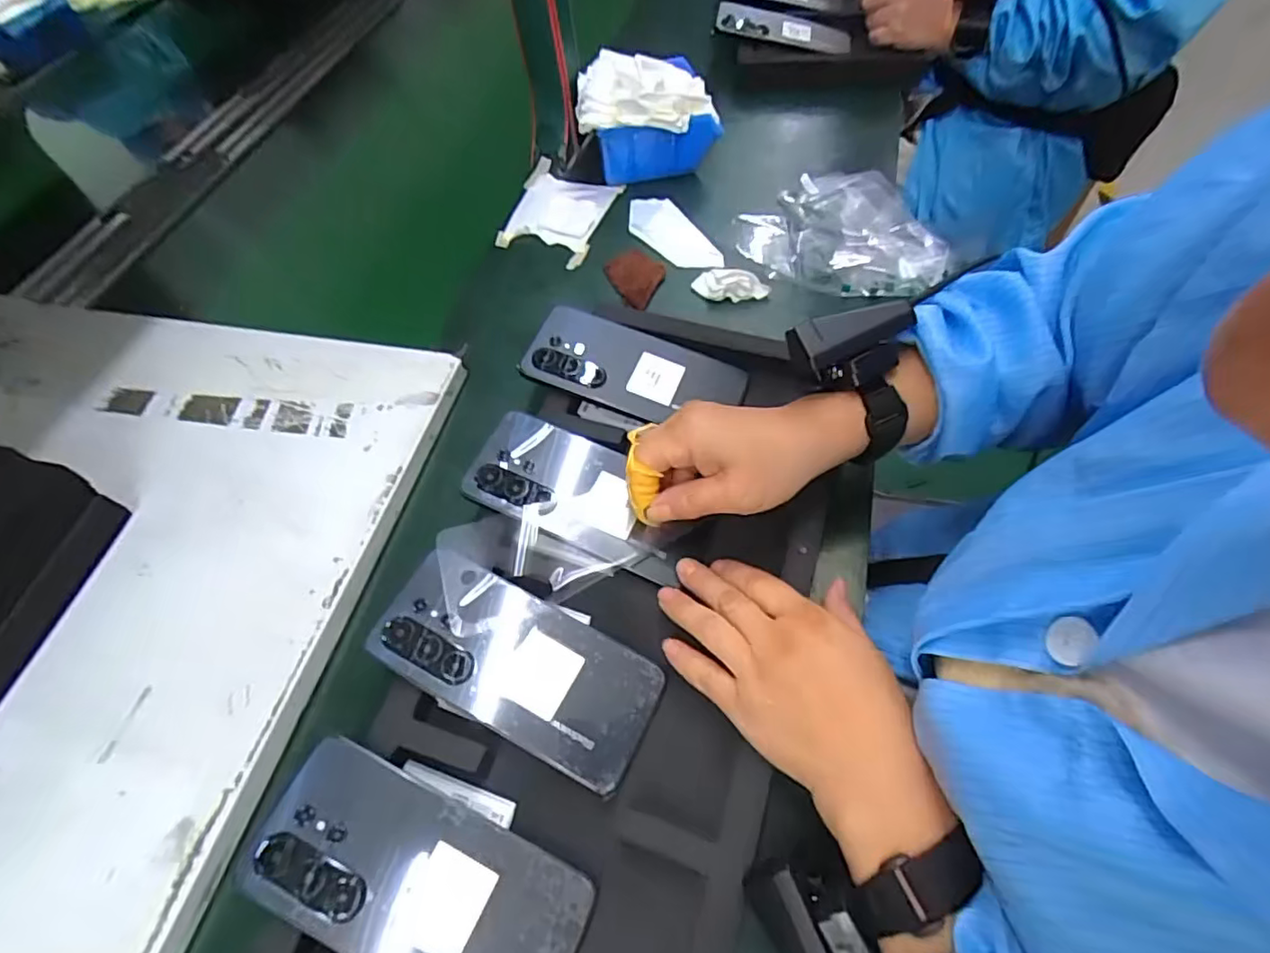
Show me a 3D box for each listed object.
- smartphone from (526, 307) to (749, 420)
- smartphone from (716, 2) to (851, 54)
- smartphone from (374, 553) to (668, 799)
[{"bbox_3d":[0.000,-0.081,0.473,0.164,0.016,0.077,22,64,2],"label":"smartphone"},{"bbox_3d":[0.192,-0.567,0.760,0.169,0.016,0.082,4,58,-9],"label":"smartphone"},{"bbox_3d":[-0.070,0.109,0.358,0.168,0.004,0.077,27,62,8],"label":"smartphone"}]

